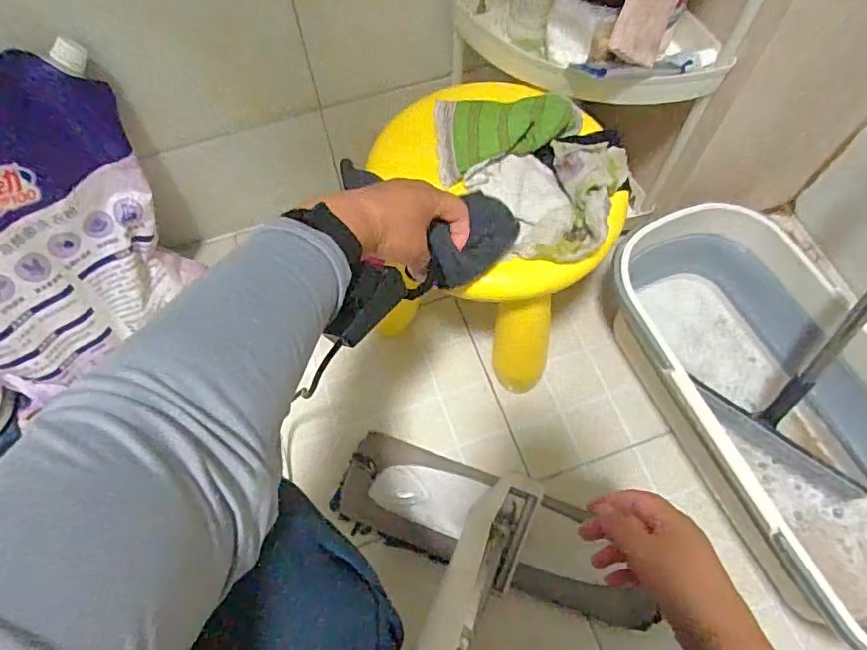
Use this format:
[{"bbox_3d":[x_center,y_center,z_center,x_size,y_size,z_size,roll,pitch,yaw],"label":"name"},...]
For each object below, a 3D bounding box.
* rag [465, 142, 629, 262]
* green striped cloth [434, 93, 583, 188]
[{"bbox_3d":[0.136,-0.141,0.574,0.184,0.041,0.142,-26,68,-11],"label":"rag"},{"bbox_3d":[0.084,-0.208,0.602,0.156,0.031,0.092,-4,65,-1],"label":"green striped cloth"}]

